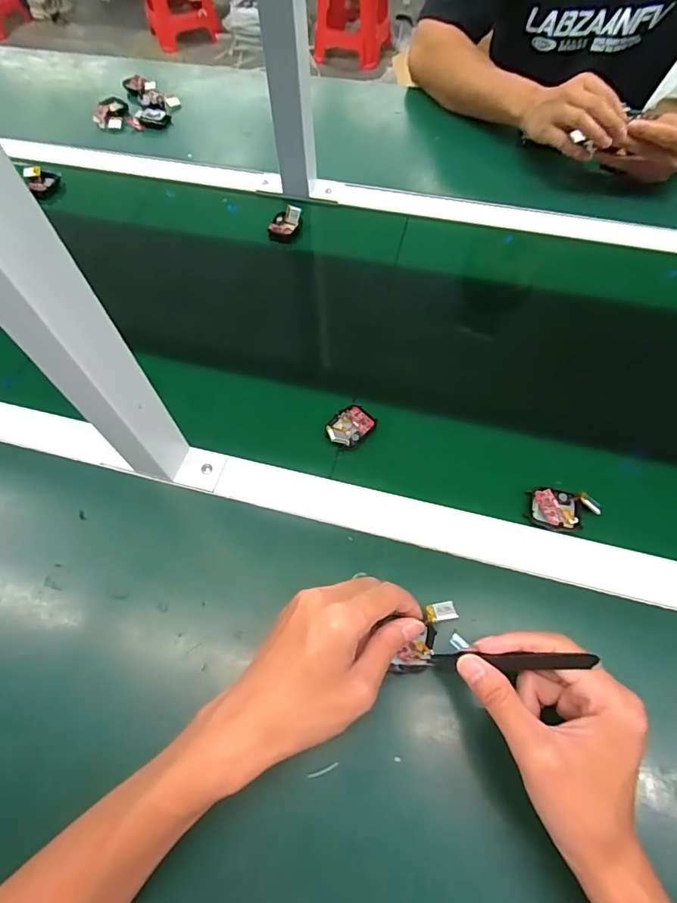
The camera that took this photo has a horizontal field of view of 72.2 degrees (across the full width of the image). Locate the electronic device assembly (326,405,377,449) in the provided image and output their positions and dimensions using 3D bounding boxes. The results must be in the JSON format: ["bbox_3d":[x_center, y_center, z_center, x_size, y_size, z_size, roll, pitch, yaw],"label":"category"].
[{"bbox_3d":[0.010,-0.026,0.453,0.036,0.018,0.049,38,70,19],"label":"electronic device assembly"}]

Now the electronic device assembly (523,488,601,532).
[{"bbox_3d":[0.197,0.051,0.408,0.059,0.010,0.038,5,64,4],"label":"electronic device assembly"}]

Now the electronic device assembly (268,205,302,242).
[{"bbox_3d":[-0.069,-0.294,0.599,0.038,0.017,0.048,5,64,4],"label":"electronic device assembly"}]

